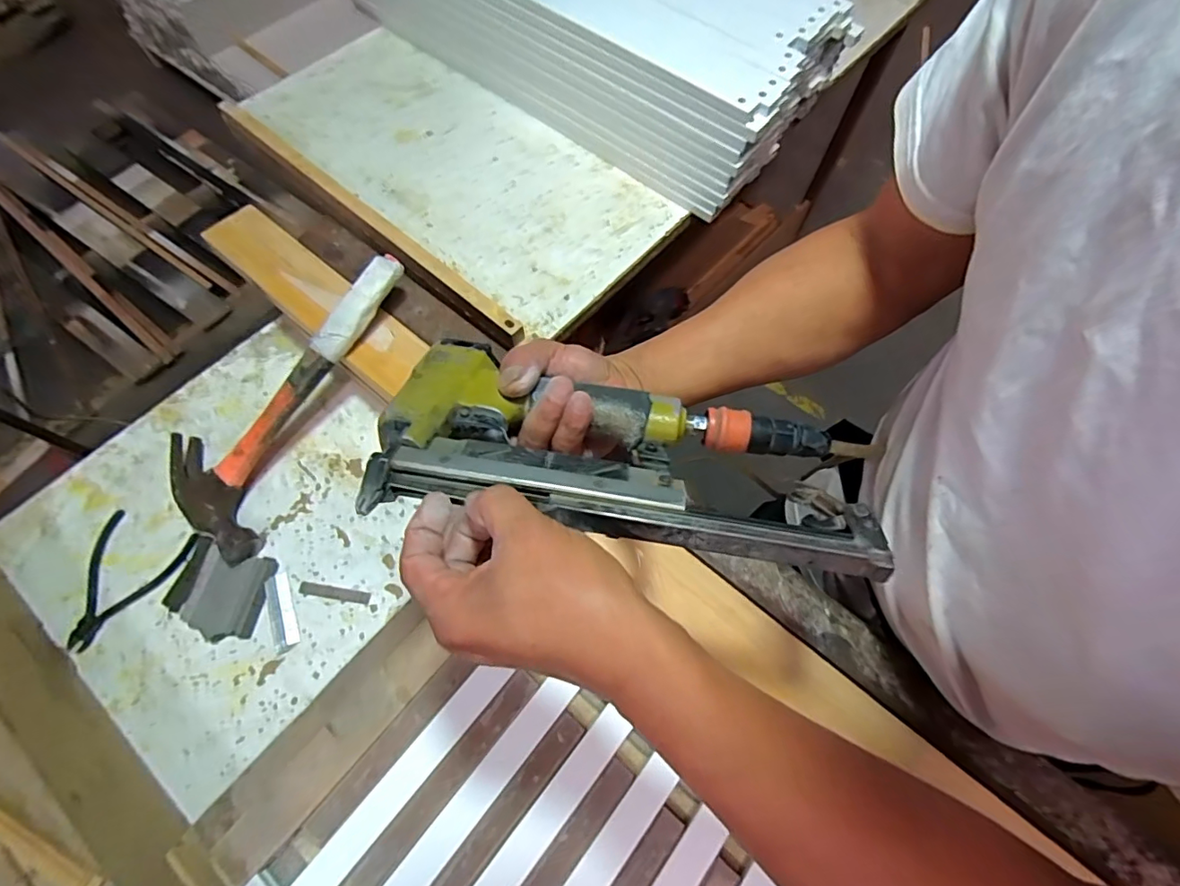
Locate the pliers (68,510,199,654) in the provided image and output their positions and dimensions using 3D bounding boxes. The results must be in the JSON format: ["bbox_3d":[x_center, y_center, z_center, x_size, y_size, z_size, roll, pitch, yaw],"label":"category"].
[{"bbox_3d":[-0.413,0.121,0.465,0.086,0.007,0.112,18,67,6],"label":"pliers"}]

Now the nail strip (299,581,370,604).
[{"bbox_3d":[-0.224,0.131,0.467,0.063,0.004,0.011,9,66,2],"label":"nail strip"}]

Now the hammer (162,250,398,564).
[{"bbox_3d":[-0.268,-0.048,0.488,0.126,0.031,0.292,36,88,14],"label":"hammer"}]

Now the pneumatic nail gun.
[{"bbox_3d":[0.017,0.006,0.301,0.265,0.048,0.125,13,63,6],"label":"pneumatic nail gun"}]

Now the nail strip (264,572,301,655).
[{"bbox_3d":[-0.266,0.145,0.461,0.020,0.004,0.066,-20,68,-10],"label":"nail strip"}]

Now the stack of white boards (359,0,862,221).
[{"bbox_3d":[-0.019,-0.574,0.717,0.655,0.167,0.250,36,70,13],"label":"stack of white boards"}]

